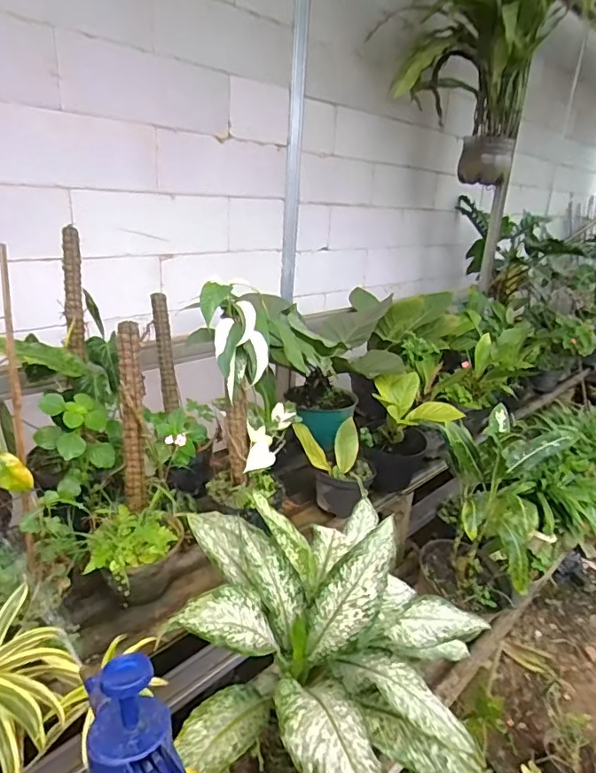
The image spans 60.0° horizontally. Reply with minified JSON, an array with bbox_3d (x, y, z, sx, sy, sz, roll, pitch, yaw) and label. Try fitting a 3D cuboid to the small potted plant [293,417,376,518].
[{"bbox_3d":[0.102,0.202,1.364,0.190,0.219,0.176,11,22,19],"label":"small potted plant"}]

